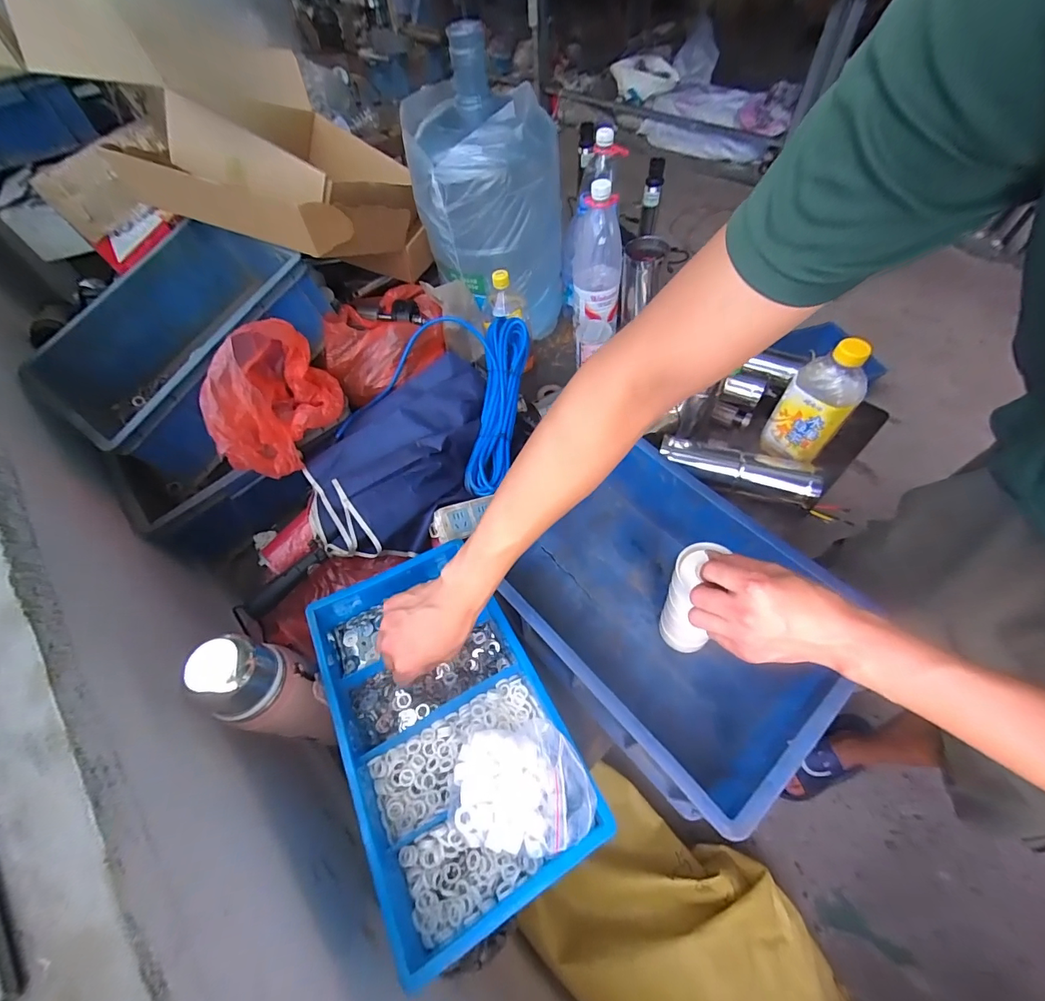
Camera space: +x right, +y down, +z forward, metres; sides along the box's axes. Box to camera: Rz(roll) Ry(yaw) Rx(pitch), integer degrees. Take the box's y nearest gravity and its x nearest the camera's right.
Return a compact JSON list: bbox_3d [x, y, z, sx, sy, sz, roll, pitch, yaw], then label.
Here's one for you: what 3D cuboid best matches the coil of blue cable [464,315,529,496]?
[{"bbox_3d":[-0.042,-0.165,0.747,0.073,0.039,0.332,5,73,8],"label":"coil of blue cable"}]

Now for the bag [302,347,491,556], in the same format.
[{"bbox_3d":[-0.204,-0.083,0.699,0.241,0.103,0.343,5,57,8],"label":"bag"}]

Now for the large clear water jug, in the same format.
[{"bbox_3d":[-0.060,-0.552,0.859,0.262,0.405,0.251,-11,56,-3],"label":"large clear water jug"}]

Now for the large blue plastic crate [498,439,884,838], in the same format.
[{"bbox_3d":[0.184,0.148,0.572,0.286,0.150,0.355,-37,61,-19],"label":"large blue plastic crate"}]

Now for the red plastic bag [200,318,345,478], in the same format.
[{"bbox_3d":[-0.368,-0.168,0.650,0.146,0.145,0.211,-9,56,-1],"label":"red plastic bag"}]

